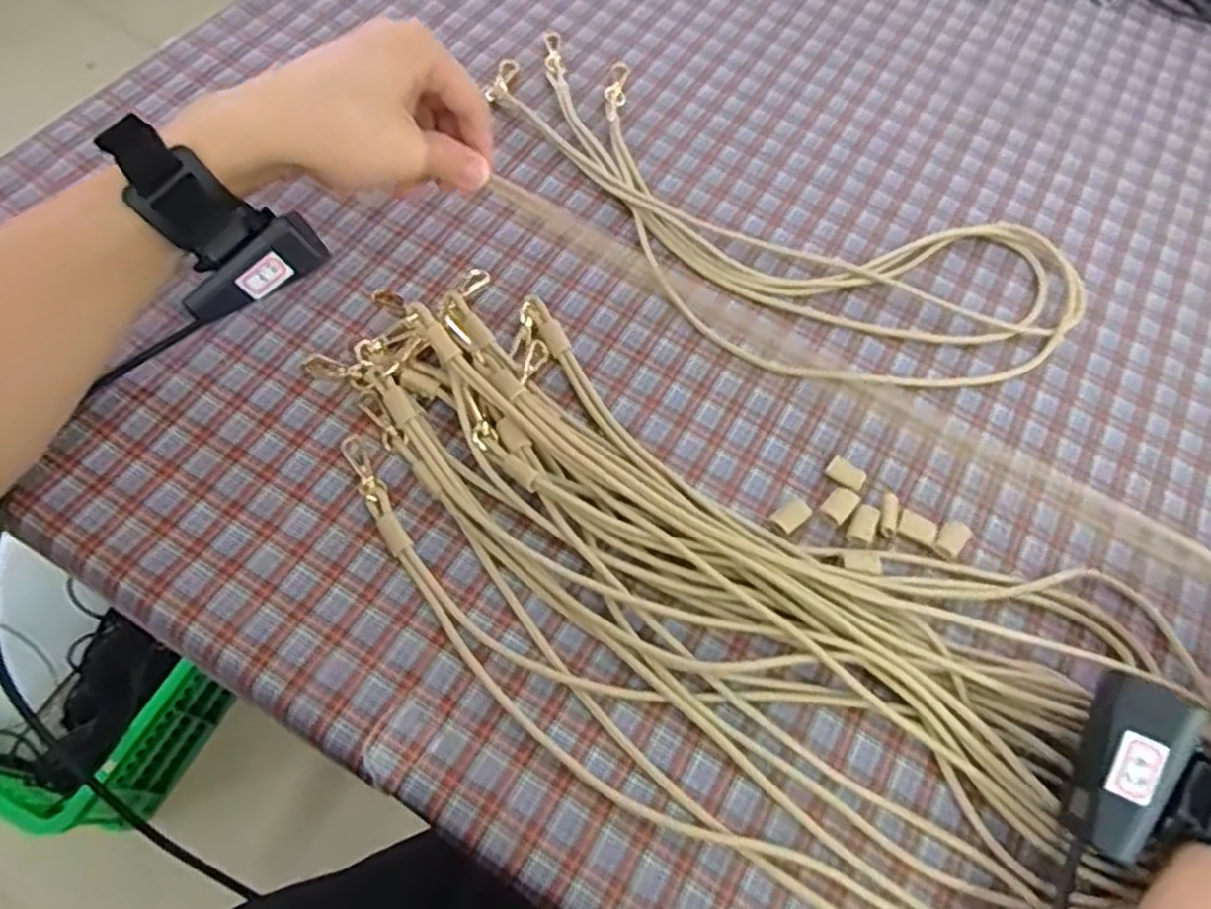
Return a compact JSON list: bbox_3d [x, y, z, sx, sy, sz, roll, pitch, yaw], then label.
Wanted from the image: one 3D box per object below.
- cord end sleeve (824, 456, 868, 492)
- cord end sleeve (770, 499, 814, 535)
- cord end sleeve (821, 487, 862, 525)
[{"bbox_3d":[0.129,0.011,0.419,0.021,0.007,0.013,39,66,13],"label":"cord end sleeve"},{"bbox_3d":[0.098,0.032,0.408,0.022,0.004,0.013,-30,70,-19],"label":"cord end sleeve"},{"bbox_3d":[0.124,0.026,0.411,0.014,0.004,0.021,40,66,13],"label":"cord end sleeve"}]

